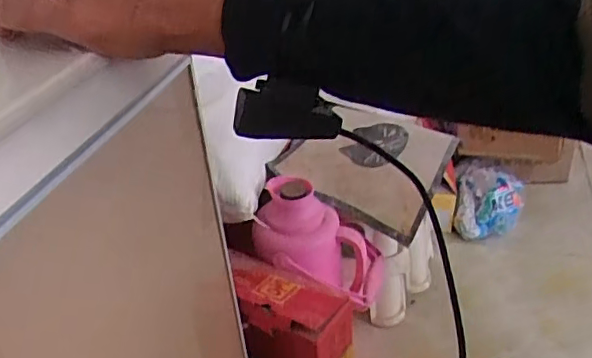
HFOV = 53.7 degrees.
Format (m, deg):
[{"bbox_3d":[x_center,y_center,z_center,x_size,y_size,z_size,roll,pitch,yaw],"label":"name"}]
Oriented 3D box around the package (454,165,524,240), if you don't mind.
[{"bbox_3d":[0.453,0.053,1.371,0.147,0.107,0.155,6,34,18],"label":"package"}]

